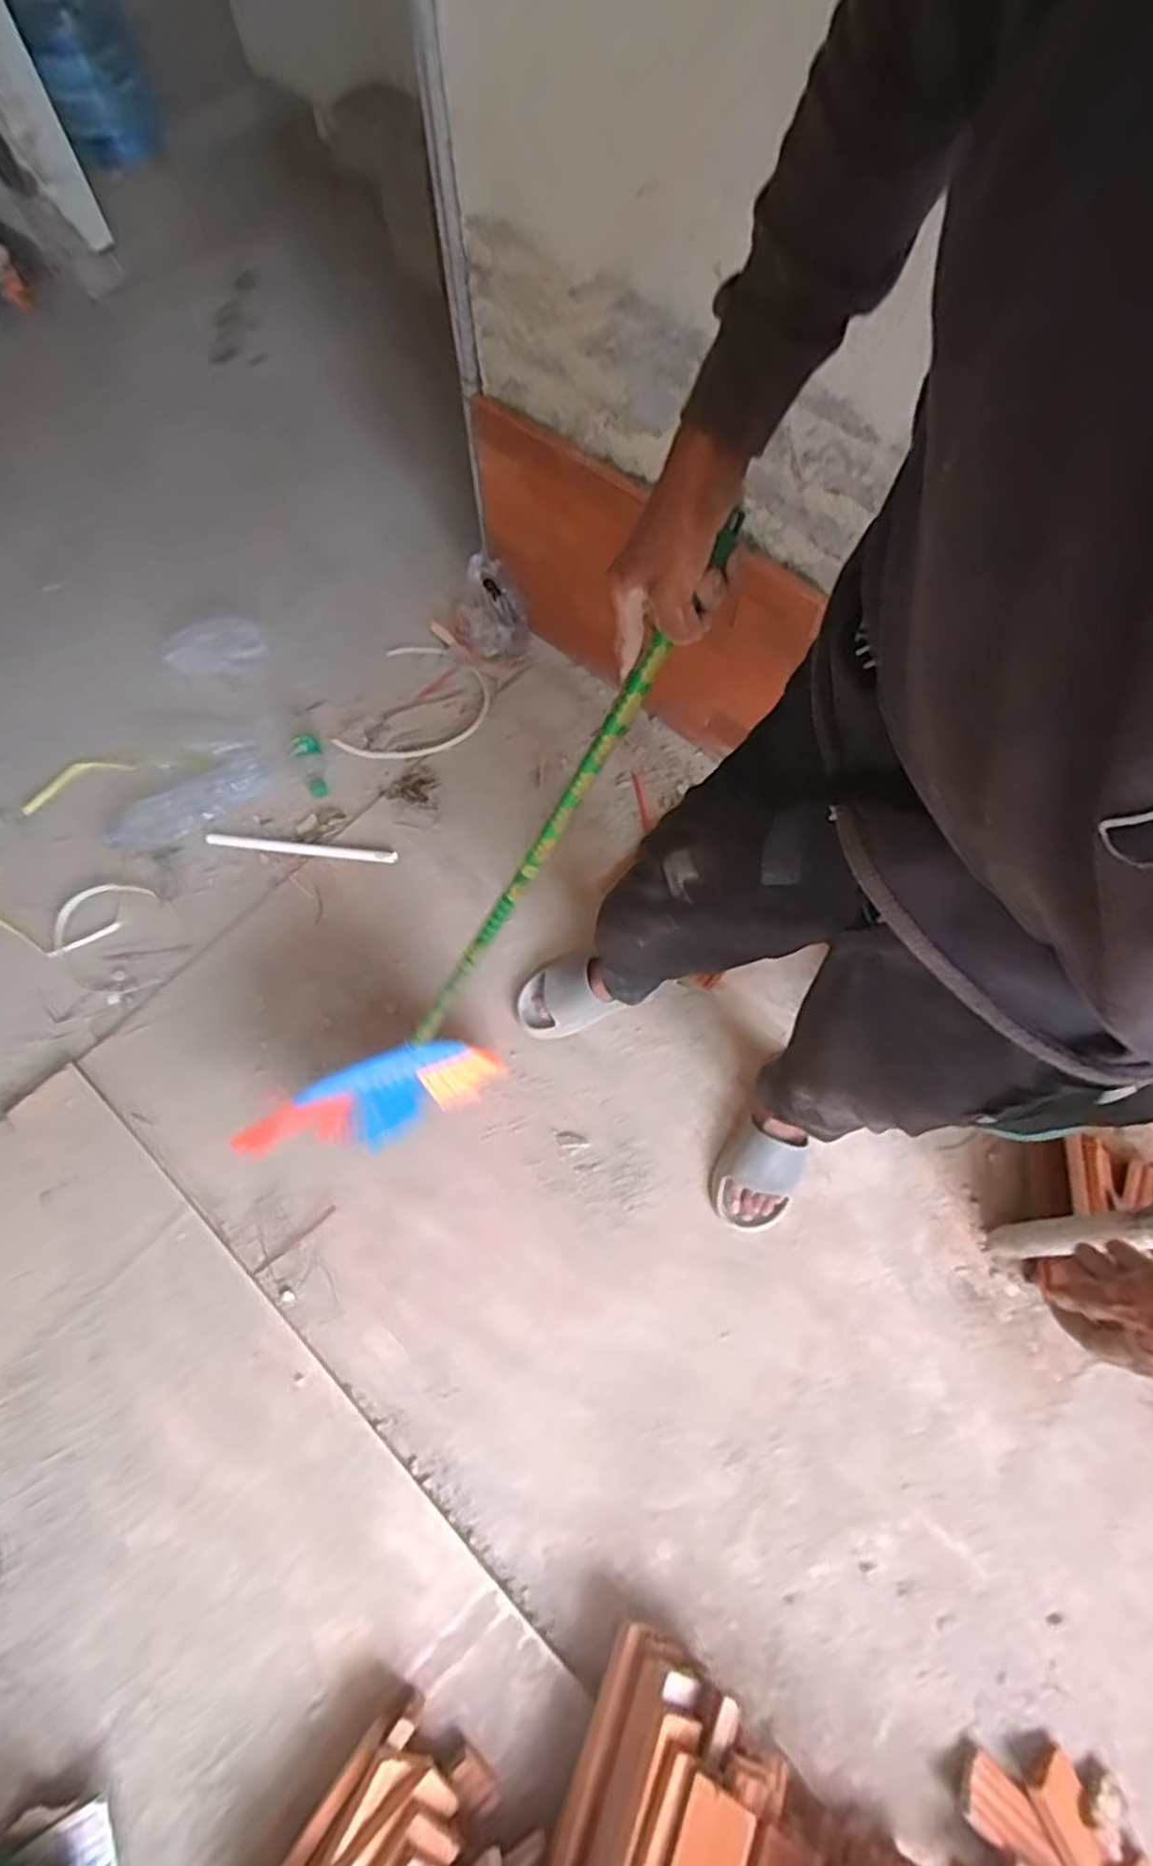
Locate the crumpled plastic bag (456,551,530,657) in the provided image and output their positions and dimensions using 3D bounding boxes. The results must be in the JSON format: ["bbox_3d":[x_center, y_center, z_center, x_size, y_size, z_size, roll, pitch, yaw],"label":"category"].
[{"bbox_3d":[-0.172,-0.658,1.486,0.136,0.200,0.116,-7,67,-5],"label":"crumpled plastic bag"}]

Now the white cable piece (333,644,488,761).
[{"bbox_3d":[-0.309,-0.467,1.487,0.250,0.014,0.313,15,67,5],"label":"white cable piece"}]

